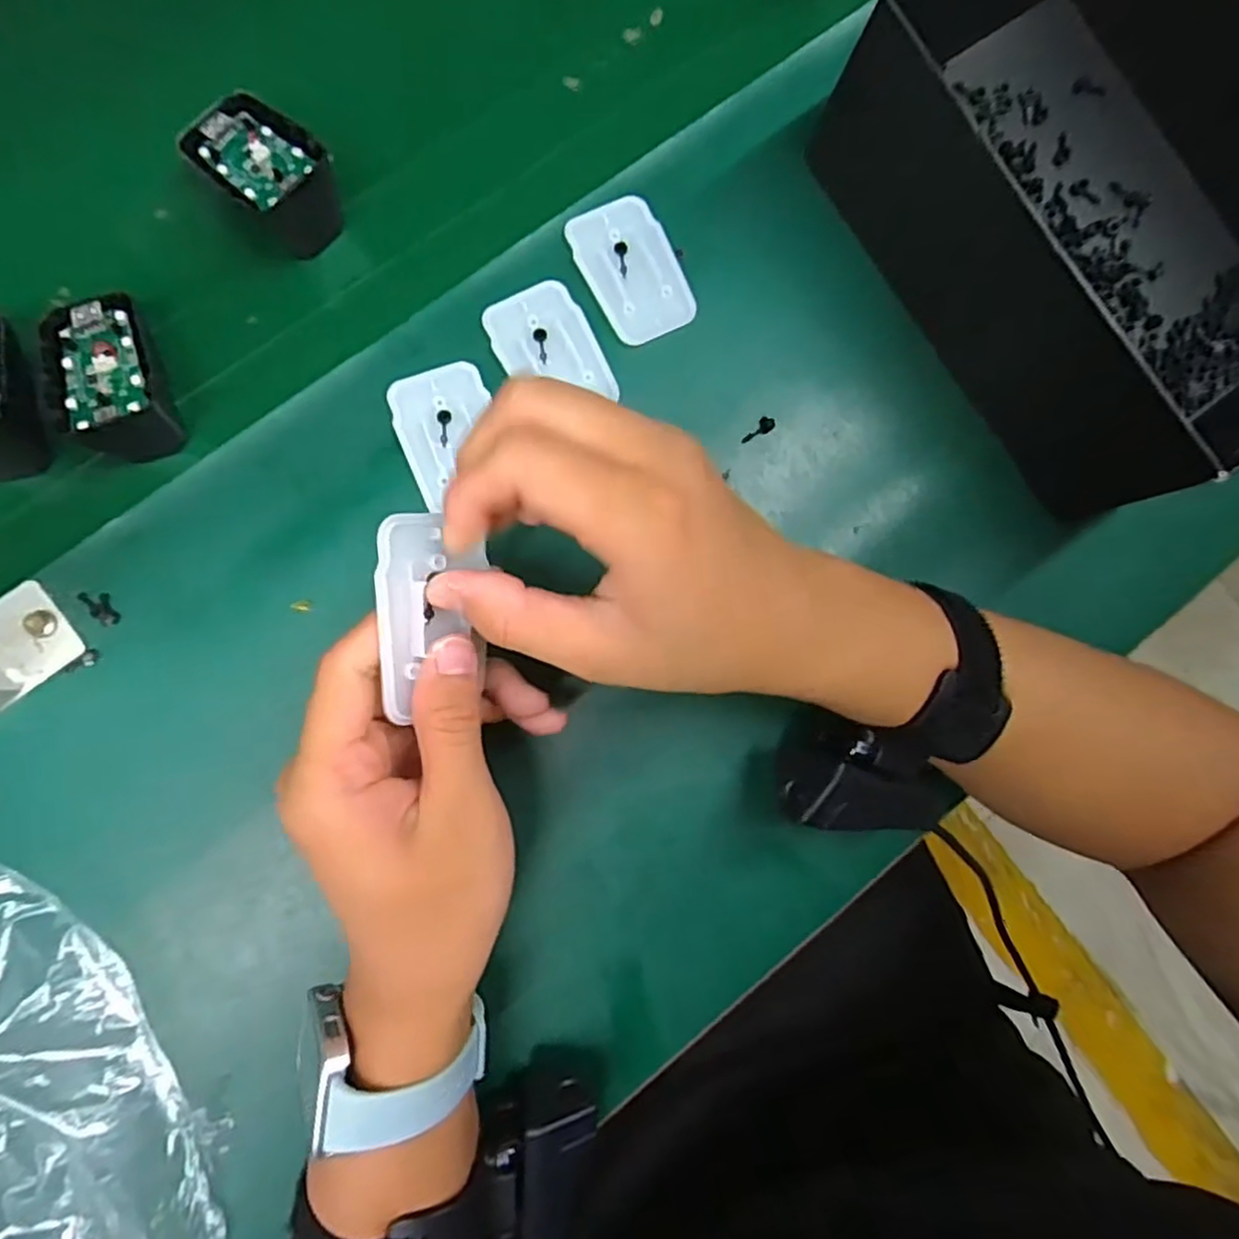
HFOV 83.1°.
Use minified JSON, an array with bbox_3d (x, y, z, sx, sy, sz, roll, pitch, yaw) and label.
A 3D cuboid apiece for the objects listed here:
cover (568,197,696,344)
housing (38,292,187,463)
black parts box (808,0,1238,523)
[{"bbox_3d":[0.006,-0.170,0.338,0.044,0.004,0.070,-26,88,-9],"label":"cover"},{"bbox_3d":[-0.225,-0.108,0.306,0.037,0.032,0.063,-18,89,-7],"label":"housing"},{"bbox_3d":[0.255,-0.209,0.333,0.236,0.092,0.232,-33,89,-9],"label":"black parts box"}]

